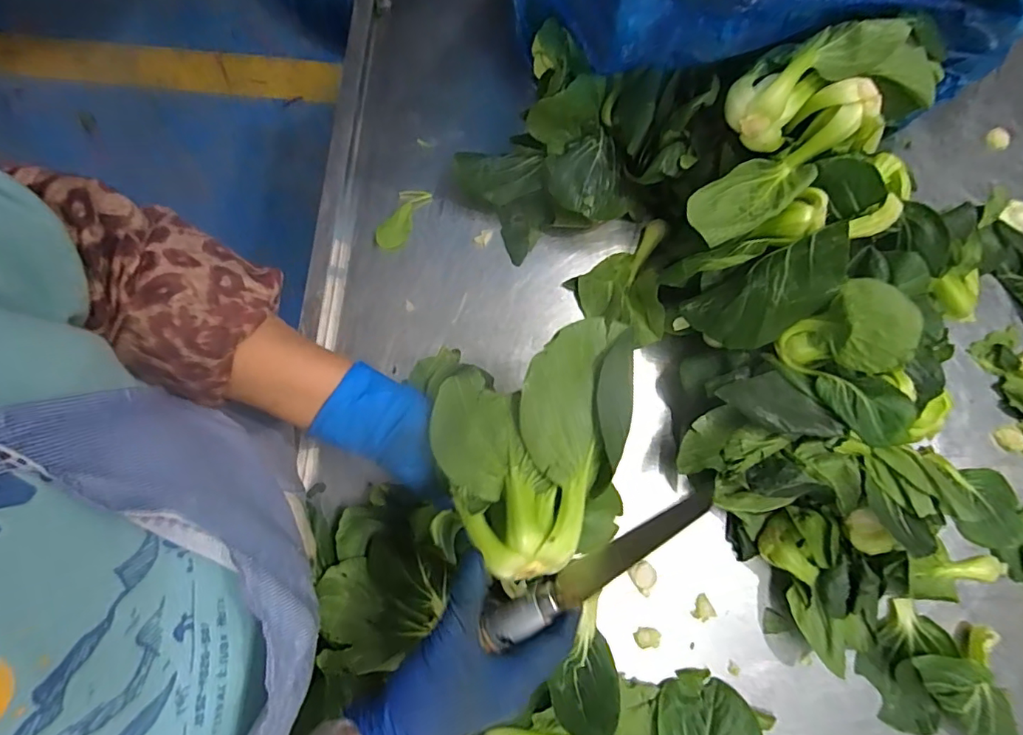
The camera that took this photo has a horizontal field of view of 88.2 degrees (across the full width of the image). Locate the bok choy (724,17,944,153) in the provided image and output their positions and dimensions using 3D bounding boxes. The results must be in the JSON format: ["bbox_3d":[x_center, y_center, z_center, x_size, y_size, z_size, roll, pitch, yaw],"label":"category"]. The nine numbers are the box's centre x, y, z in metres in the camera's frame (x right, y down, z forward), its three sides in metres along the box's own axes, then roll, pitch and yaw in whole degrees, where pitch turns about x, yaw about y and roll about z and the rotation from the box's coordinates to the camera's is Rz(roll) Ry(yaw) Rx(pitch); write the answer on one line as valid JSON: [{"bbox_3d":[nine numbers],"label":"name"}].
[{"bbox_3d":[0.245,-0.221,0.399,0.166,0.060,0.068,-15,79,-5],"label":"bok choy"}]

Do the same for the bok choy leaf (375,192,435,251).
[{"bbox_3d":[-0.107,-0.148,0.517,0.027,0.014,0.069,27,79,4],"label":"bok choy leaf"}]

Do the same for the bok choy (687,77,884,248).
[{"bbox_3d":[0.209,-0.154,0.413,0.154,0.041,0.053,-38,82,9],"label":"bok choy"}]

